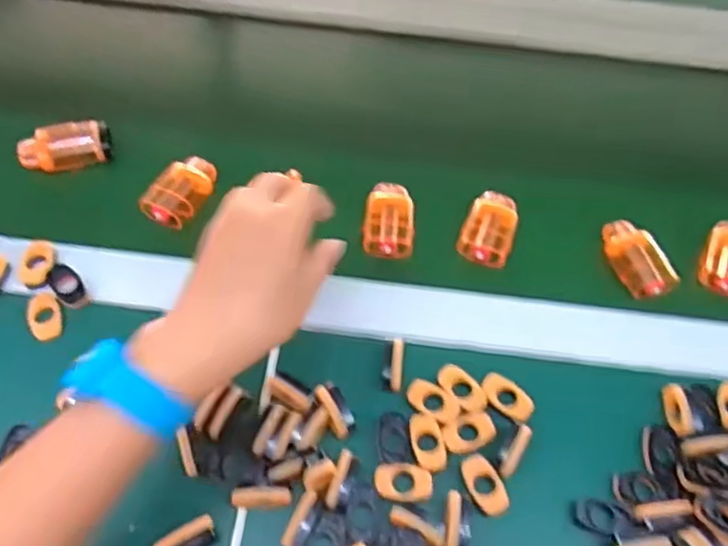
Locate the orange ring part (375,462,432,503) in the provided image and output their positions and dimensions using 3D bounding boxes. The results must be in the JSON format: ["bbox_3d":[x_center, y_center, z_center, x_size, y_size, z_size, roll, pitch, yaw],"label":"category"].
[{"bbox_3d":[0.023,0.120,0.368,0.033,0.006,0.022,2,57,-3],"label":"orange ring part"}]

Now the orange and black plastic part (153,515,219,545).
[{"bbox_3d":[-0.095,0.145,0.345,0.032,0.016,0.013,-28,63,-20],"label":"orange and black plastic part"}]

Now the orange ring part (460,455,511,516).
[{"bbox_3d":[0.070,0.123,0.373,0.020,0.005,0.035,-19,61,-16],"label":"orange ring part"}]

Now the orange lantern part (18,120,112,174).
[{"bbox_3d":[-0.234,-0.102,0.505,0.066,0.025,0.036,-11,59,-11],"label":"orange lantern part"}]

